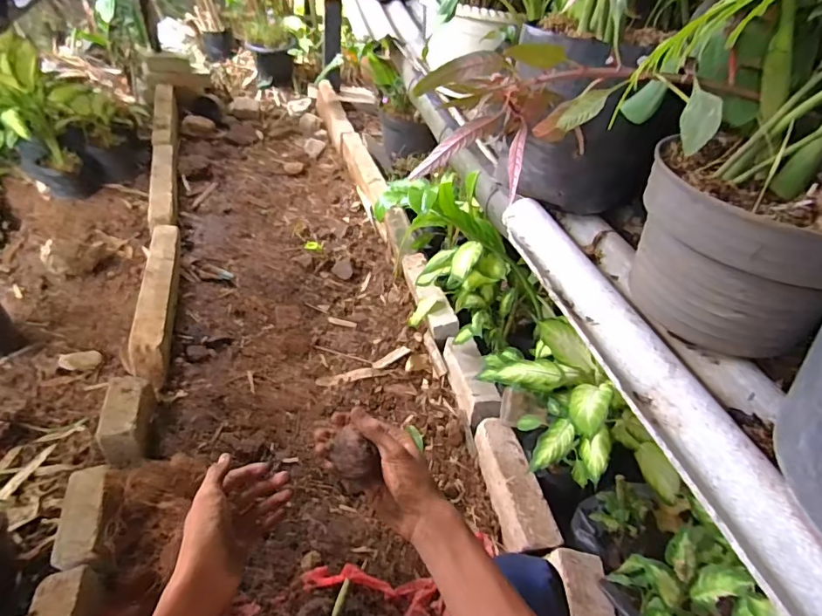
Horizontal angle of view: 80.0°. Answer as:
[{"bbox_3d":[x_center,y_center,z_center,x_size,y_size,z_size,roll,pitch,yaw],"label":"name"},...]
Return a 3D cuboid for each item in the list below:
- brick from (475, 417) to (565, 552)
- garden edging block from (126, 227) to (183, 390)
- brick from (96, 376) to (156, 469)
[{"bbox_3d":[0.225,0.403,1.099,0.074,0.128,0.308,-4,44,-13],"label":"brick"},{"bbox_3d":[-0.739,-0.020,1.451,0.106,0.150,0.577,-7,44,-16],"label":"garden edging block"},{"bbox_3d":[-0.642,0.253,1.110,0.087,0.090,0.196,-4,44,-12],"label":"brick"}]

